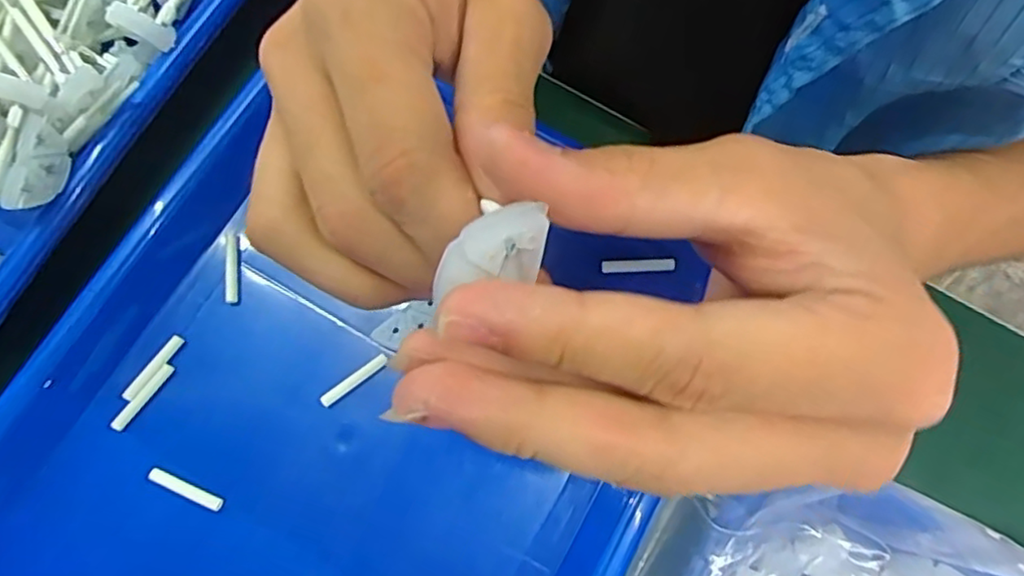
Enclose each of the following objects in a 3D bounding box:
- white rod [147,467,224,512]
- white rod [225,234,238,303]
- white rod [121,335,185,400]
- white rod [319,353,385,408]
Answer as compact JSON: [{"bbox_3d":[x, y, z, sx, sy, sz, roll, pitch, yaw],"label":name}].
[{"bbox_3d":[-0.139,0.086,0.263,0.033,0.004,0.006,23,77,6],"label":"white rod"},{"bbox_3d":[-0.131,-0.009,0.289,0.006,0.006,0.031,-2,75,0],"label":"white rod"},{"bbox_3d":[-0.160,0.036,0.276,0.006,0.004,0.033,33,78,9],"label":"white rod"},{"bbox_3d":[-0.070,0.041,0.274,0.034,0.004,0.005,-37,78,-8],"label":"white rod"}]

